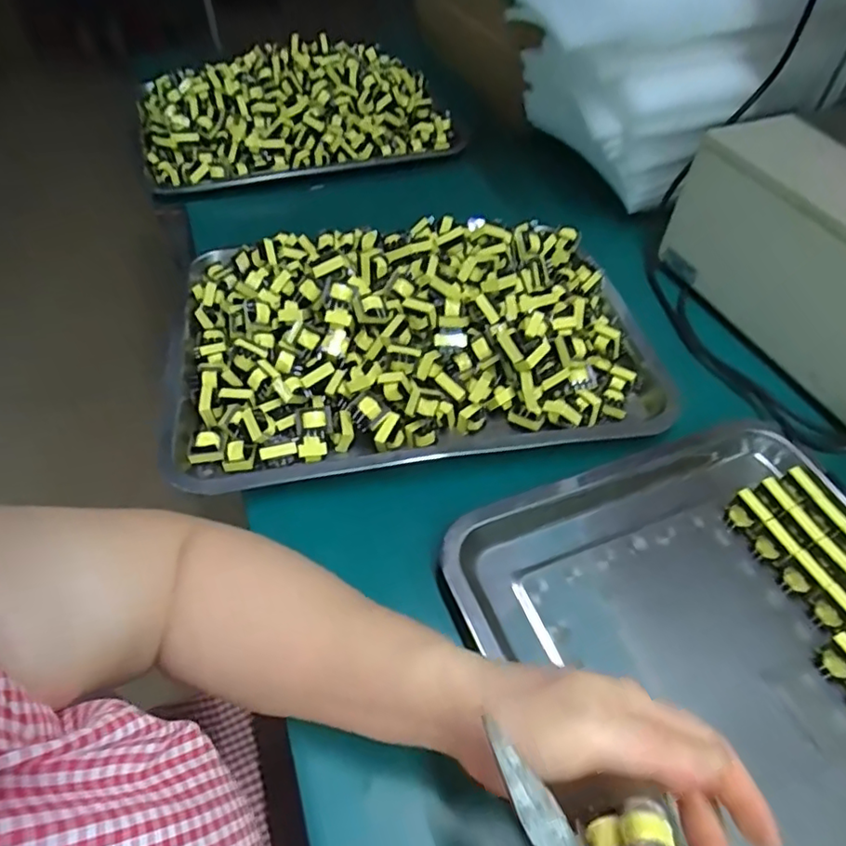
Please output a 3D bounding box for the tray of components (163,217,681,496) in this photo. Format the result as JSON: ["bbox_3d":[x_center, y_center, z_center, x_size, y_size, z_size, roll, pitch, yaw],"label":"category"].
[{"bbox_3d":[-0.007,-0.079,0.486,0.391,0.083,0.257,-8,51,-8],"label":"tray of components"}]

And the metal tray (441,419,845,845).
[{"bbox_3d":[0.211,0.178,0.317,0.285,0.032,0.392,-15,52,-18],"label":"metal tray"}]

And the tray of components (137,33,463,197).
[{"bbox_3d":[-0.162,-0.395,0.734,0.367,0.086,0.231,-15,53,-14],"label":"tray of components"}]

